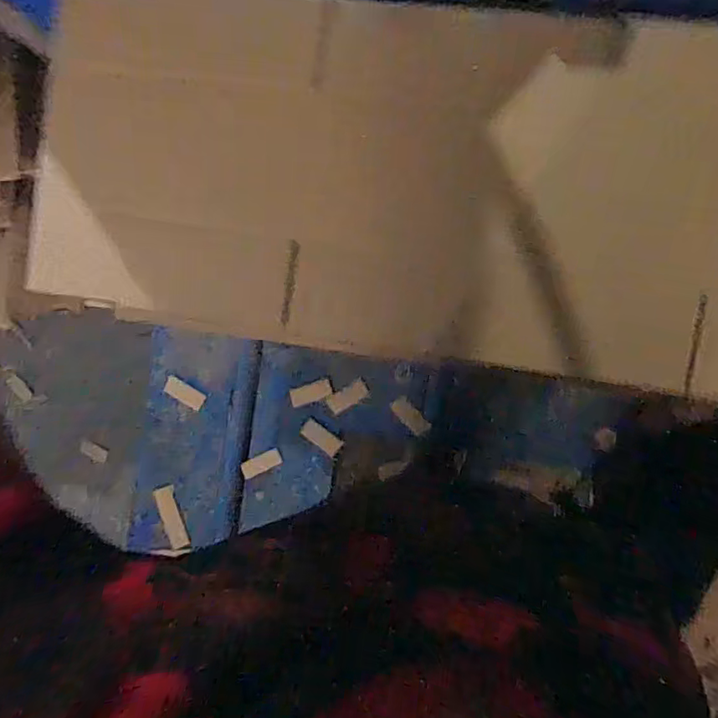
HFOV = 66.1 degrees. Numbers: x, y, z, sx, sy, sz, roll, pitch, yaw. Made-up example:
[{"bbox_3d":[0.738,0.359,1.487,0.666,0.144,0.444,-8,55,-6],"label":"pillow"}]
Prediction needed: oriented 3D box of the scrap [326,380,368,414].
[{"bbox_3d":[-0.010,0.033,0.477,0.035,0.004,0.016,-32,89,-8],"label":"scrap"}]

